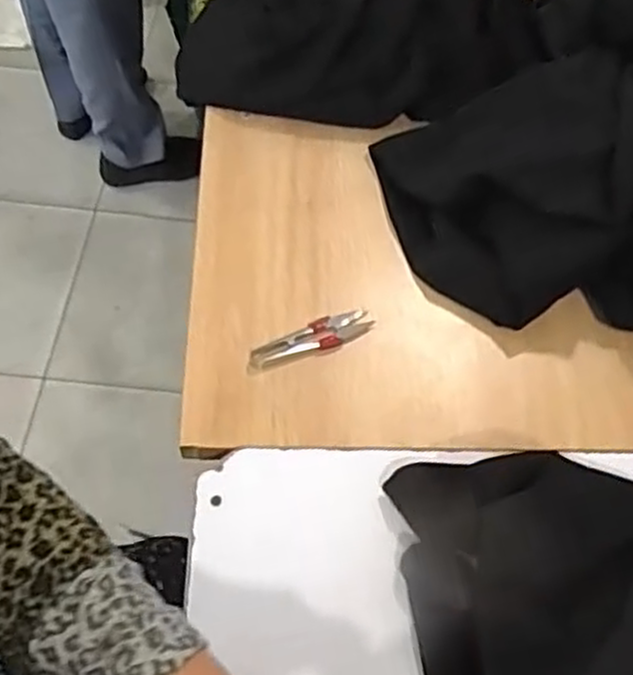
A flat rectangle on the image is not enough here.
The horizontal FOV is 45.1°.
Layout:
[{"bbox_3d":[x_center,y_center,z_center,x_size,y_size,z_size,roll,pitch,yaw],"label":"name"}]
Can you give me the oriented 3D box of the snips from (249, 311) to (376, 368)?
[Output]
[{"bbox_3d":[-0.003,0.001,0.612,0.103,0.004,0.024,-19,63,-13],"label":"snips"}]

